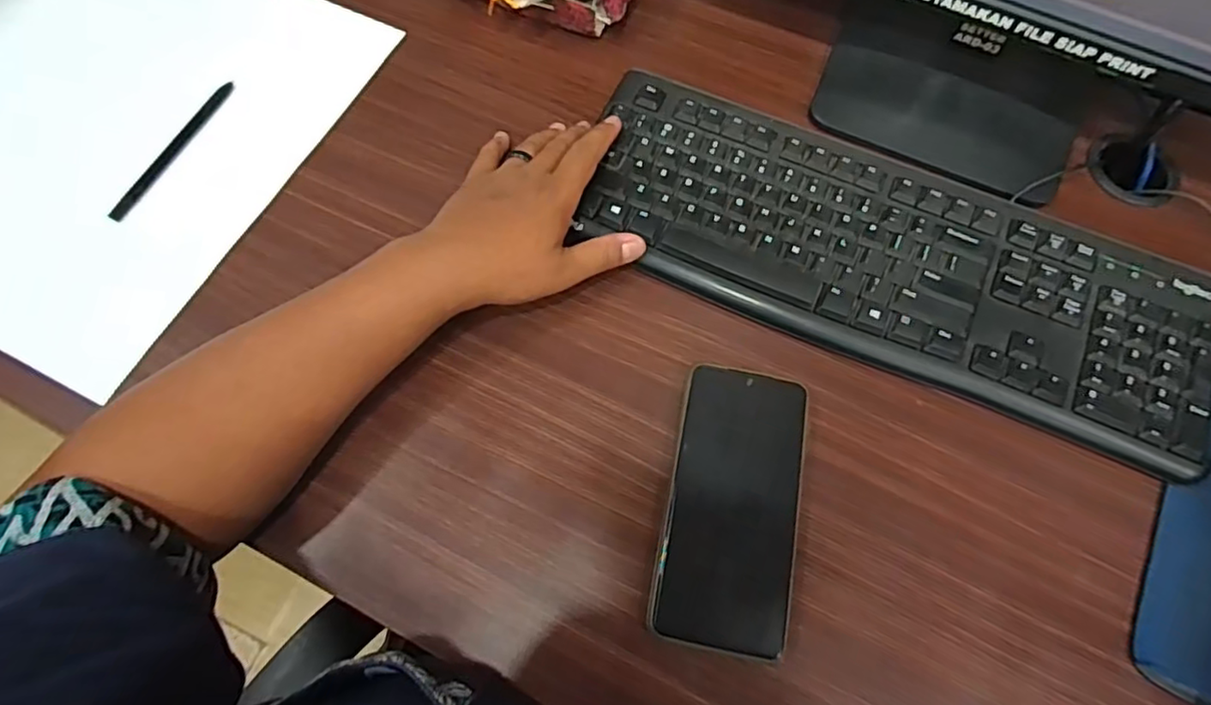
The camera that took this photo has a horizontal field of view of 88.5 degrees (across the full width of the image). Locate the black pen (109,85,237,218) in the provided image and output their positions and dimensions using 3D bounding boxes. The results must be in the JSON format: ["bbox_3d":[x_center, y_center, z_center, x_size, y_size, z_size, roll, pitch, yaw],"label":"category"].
[{"bbox_3d":[-0.328,-0.155,0.472,0.008,0.008,0.136,24,71,9],"label":"black pen"}]

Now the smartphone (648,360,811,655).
[{"bbox_3d":[0.076,0.089,0.372,0.076,0.010,0.162,12,70,5],"label":"smartphone"}]

